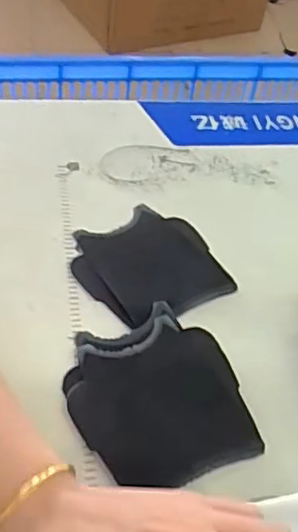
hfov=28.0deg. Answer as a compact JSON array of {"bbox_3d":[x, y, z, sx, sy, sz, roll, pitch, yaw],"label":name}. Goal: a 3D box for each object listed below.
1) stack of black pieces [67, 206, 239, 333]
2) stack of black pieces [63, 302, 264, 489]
[{"bbox_3d":[-0.001,-0.003,0.461,0.105,0.004,0.105,-23,55,-26],"label":"stack of black pieces"},{"bbox_3d":[0.005,0.081,0.386,0.107,0.007,0.116,-13,52,-19],"label":"stack of black pieces"}]

